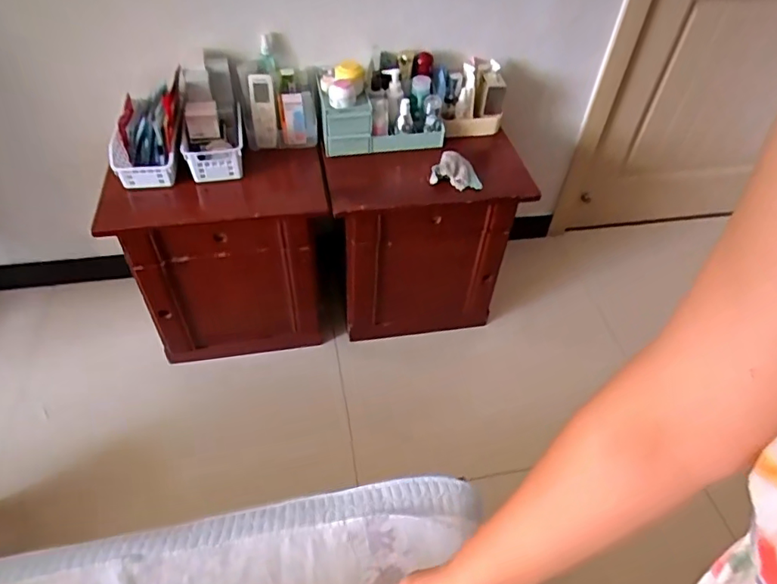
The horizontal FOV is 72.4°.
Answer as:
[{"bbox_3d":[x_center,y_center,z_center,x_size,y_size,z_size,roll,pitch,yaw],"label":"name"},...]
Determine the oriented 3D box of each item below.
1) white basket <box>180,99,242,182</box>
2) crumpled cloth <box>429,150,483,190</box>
[{"bbox_3d":[-0.379,-0.314,1.160,0.129,0.098,0.156,-9,49,-11],"label":"white basket"},{"bbox_3d":[0.155,-0.270,1.186,0.115,0.045,0.077,11,48,7],"label":"crumpled cloth"}]

